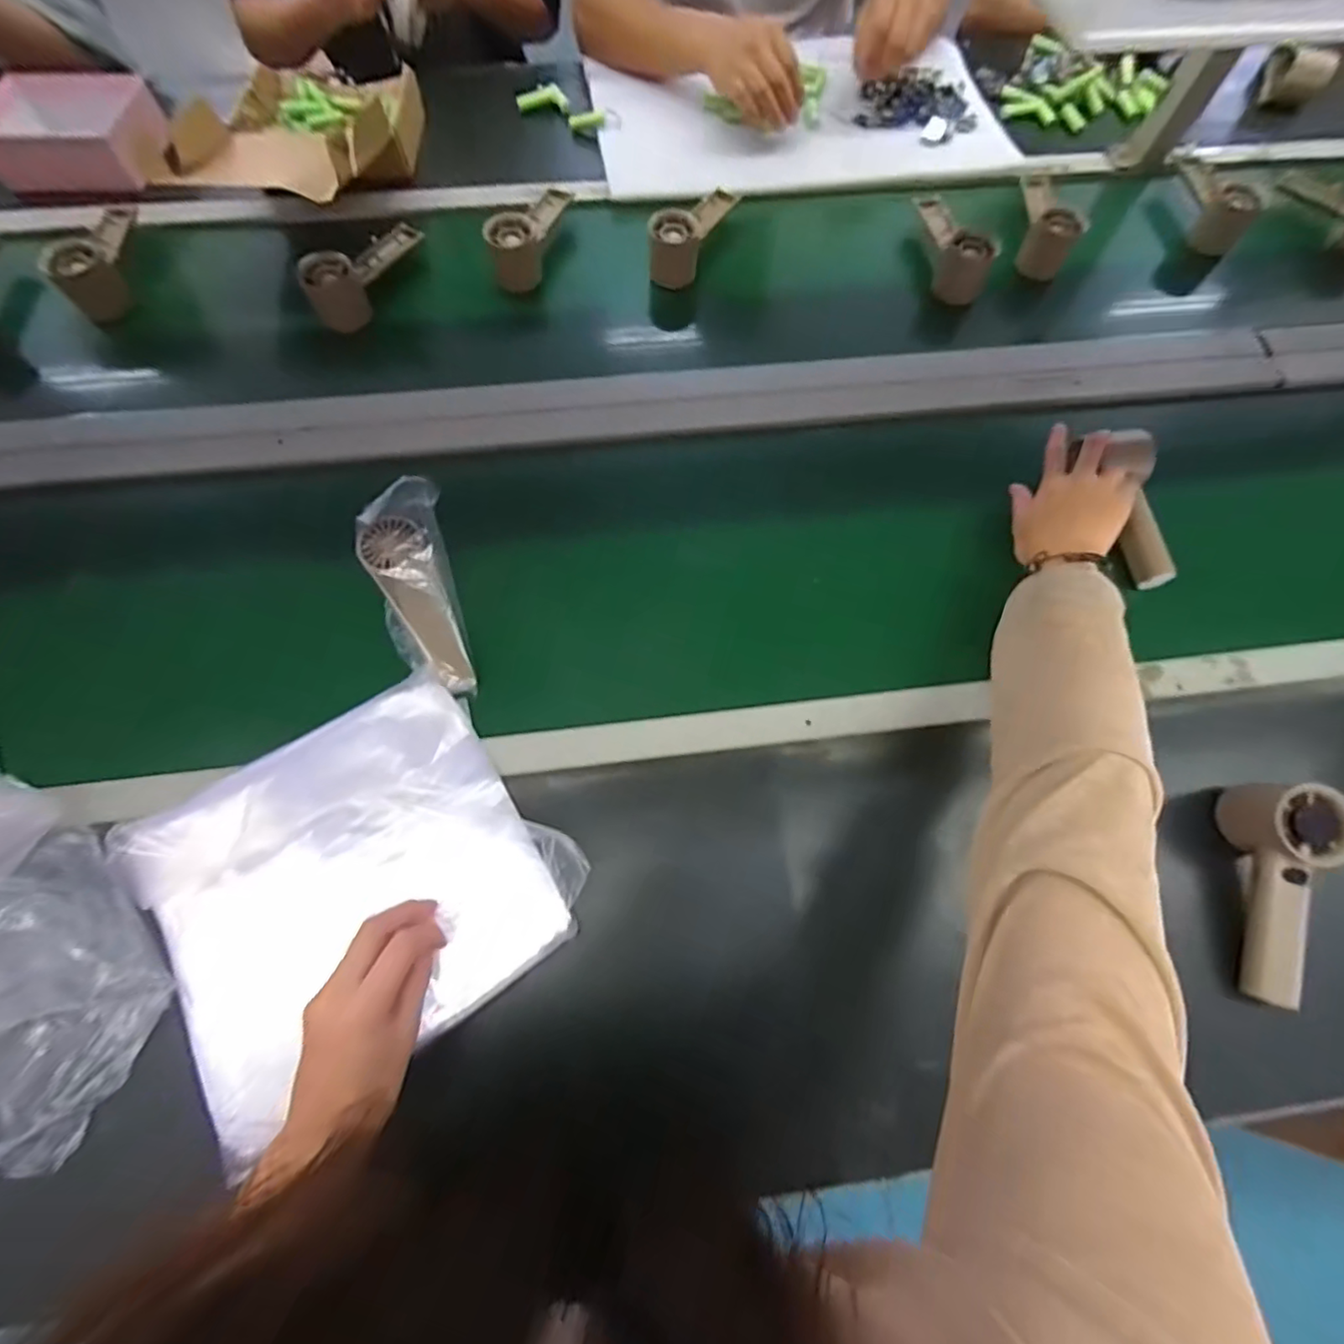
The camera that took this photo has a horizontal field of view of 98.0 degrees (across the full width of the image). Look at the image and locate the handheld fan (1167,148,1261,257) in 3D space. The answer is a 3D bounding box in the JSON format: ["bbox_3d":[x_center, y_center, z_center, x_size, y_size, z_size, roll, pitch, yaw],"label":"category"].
[{"bbox_3d":[0.677,-0.606,0.739,0.047,0.053,0.153,1,68,-1],"label":"handheld fan"}]

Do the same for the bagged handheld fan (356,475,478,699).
[{"bbox_3d":[-0.216,-0.064,0.499,0.069,0.044,0.180,-17,91,-8],"label":"bagged handheld fan"}]

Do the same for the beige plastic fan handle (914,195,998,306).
[{"bbox_3d":[0.336,-0.518,0.708,0.052,0.056,0.144,-8,68,-5],"label":"beige plastic fan handle"}]

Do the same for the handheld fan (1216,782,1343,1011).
[{"bbox_3d":[0.458,0.165,0.444,0.047,0.061,0.160,13,84,4],"label":"handheld fan"}]

